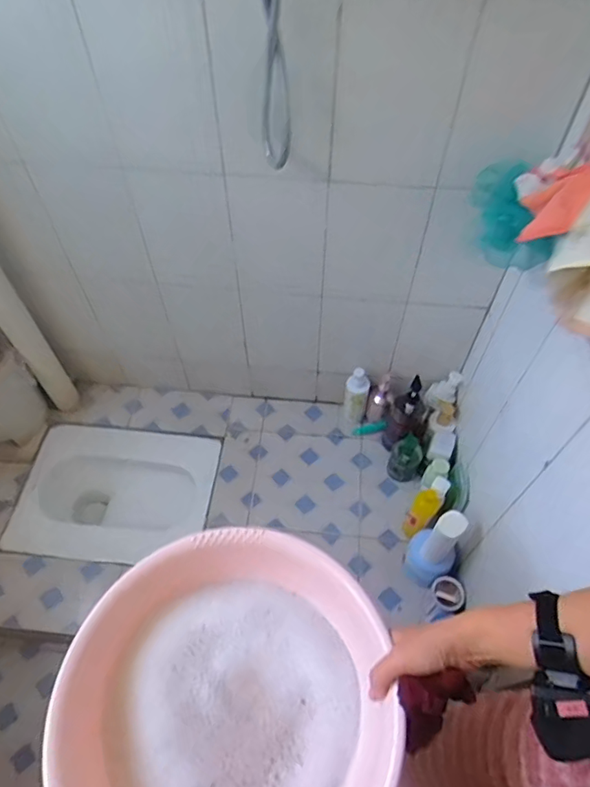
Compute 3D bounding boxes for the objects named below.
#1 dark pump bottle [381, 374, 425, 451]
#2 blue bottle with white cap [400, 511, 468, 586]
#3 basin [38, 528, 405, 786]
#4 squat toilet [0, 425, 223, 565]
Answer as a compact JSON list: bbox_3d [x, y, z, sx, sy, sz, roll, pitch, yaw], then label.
[{"bbox_3d":[0.297,0.065,1.333,0.102,0.266,0.083,-17,57,-12],"label":"dark pump bottle"},{"bbox_3d":[0.309,0.349,1.129,0.112,0.271,0.083,37,62,23],"label":"blue bottle with white cap"},{"bbox_3d":[-0.061,0.333,0.545,0.323,0.100,0.338,0,55,0],"label":"basin"},{"bbox_3d":[-0.484,0.271,1.400,0.488,0.123,0.372,2,55,1],"label":"squat toilet"}]

